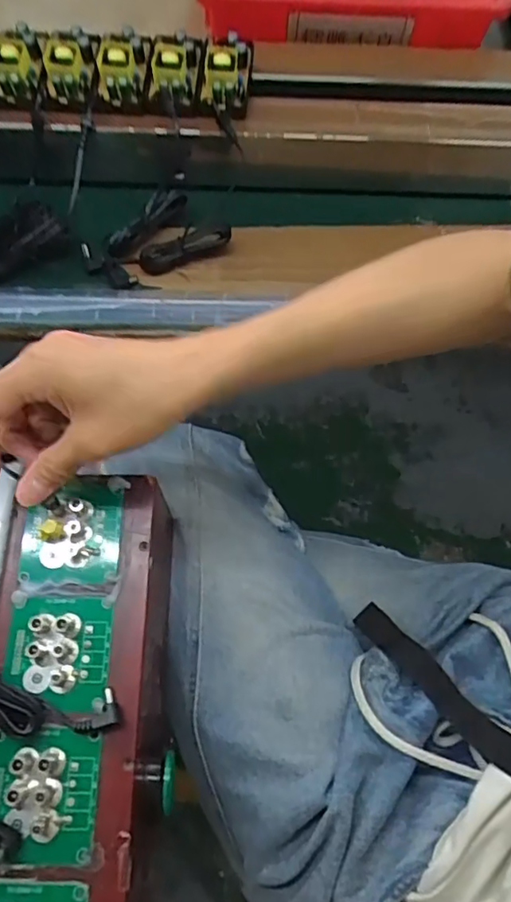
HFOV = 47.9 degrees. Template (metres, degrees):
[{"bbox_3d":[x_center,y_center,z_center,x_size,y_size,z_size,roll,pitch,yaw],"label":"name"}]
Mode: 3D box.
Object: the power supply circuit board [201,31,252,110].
[{"bbox_3d":[-0.025,-0.340,0.504,0.040,0.016,0.078,5,67,0],"label":"power supply circuit board"}]

